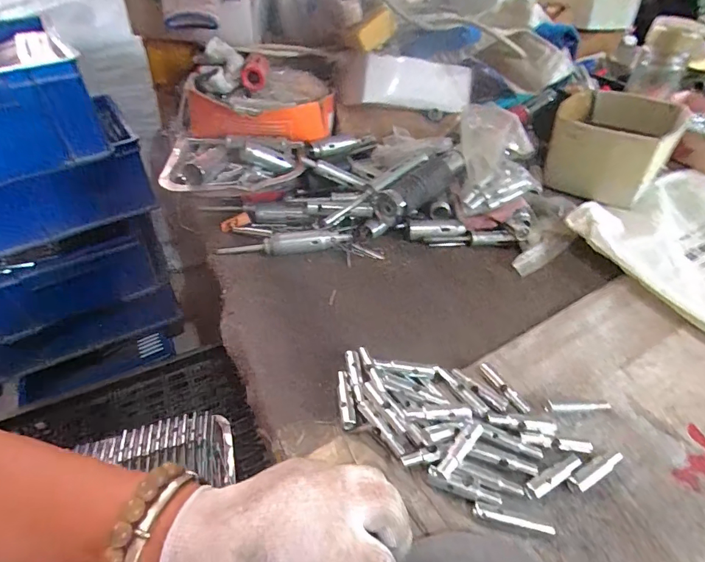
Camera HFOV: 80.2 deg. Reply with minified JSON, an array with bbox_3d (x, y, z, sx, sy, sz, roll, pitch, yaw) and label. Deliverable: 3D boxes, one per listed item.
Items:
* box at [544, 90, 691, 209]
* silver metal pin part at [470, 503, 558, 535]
[{"bbox_3d":[0.371,-0.198,0.609,0.148,0.093,0.170,21,46,22],"label":"box"},{"bbox_3d":[0.108,0.161,0.280,0.052,0.004,0.008,11,43,12],"label":"silver metal pin part"}]

